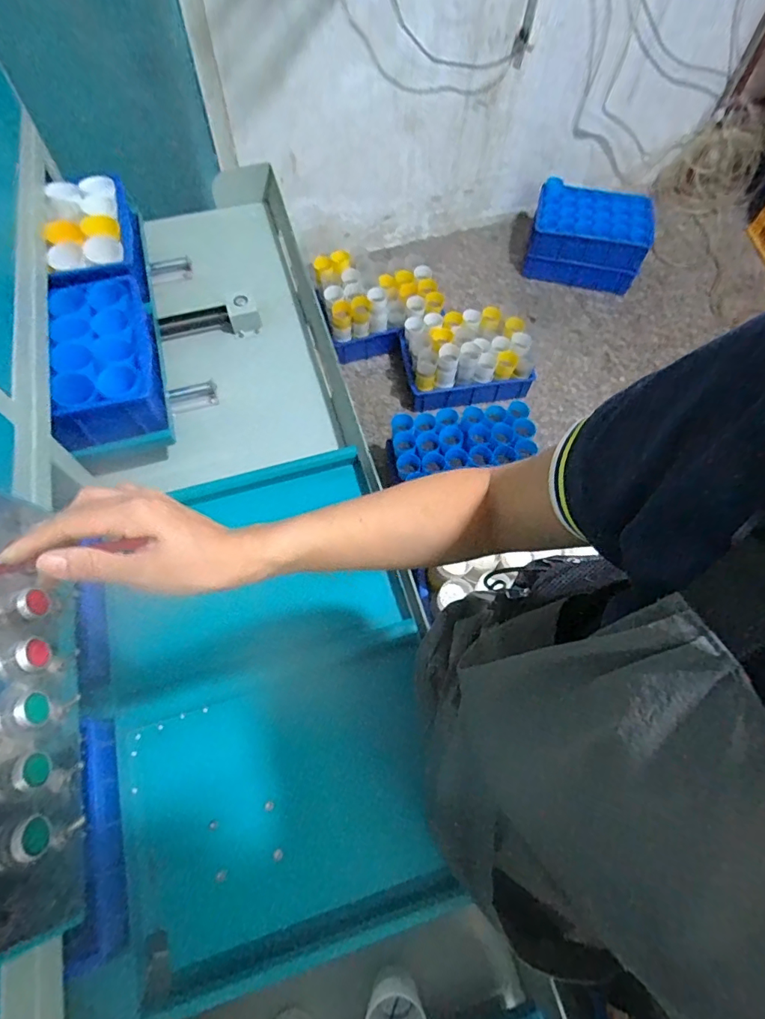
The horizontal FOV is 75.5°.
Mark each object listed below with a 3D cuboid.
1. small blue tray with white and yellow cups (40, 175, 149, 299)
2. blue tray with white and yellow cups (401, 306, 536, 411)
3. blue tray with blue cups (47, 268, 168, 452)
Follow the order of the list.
[{"bbox_3d":[-0.521,-0.481,0.908,0.135,0.108,0.252,-14,66,-7],"label":"small blue tray with white and yellow cups"},{"bbox_3d":[0.269,-0.495,1.545,0.381,0.211,0.238,-6,65,-4],"label":"blue tray with white and yellow cups"},{"bbox_3d":[-0.444,-0.252,0.803,0.150,0.092,0.302,-11,65,-6],"label":"blue tray with blue cups"}]

